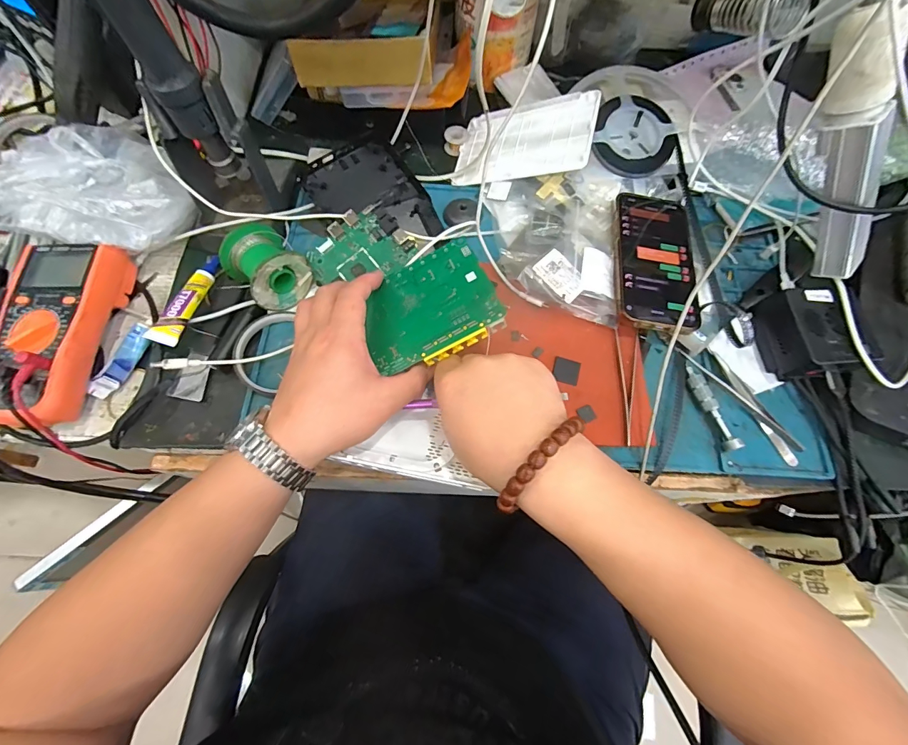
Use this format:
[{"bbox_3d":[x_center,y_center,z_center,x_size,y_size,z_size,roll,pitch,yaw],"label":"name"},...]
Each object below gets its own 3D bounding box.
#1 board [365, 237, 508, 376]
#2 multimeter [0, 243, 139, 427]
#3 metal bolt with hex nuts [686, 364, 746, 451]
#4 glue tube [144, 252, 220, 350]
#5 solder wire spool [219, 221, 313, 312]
[{"bbox_3d":[-0.022,-0.057,0.355,0.113,0.012,0.096,-27,63,6],"label":"board"},{"bbox_3d":[-0.389,-0.040,0.387,0.099,0.052,0.179,3,69,0],"label":"multimeter"},{"bbox_3d":[0.242,0.033,0.383,0.016,0.019,0.084,-14,70,-6],"label":"metal bolt with hex nuts"},{"bbox_3d":[-0.266,-0.076,0.411,0.026,0.025,0.110,14,70,4],"label":"glue tube"},{"bbox_3d":[-0.188,-0.109,0.402,0.081,0.055,0.065,42,74,14],"label":"solder wire spool"}]

